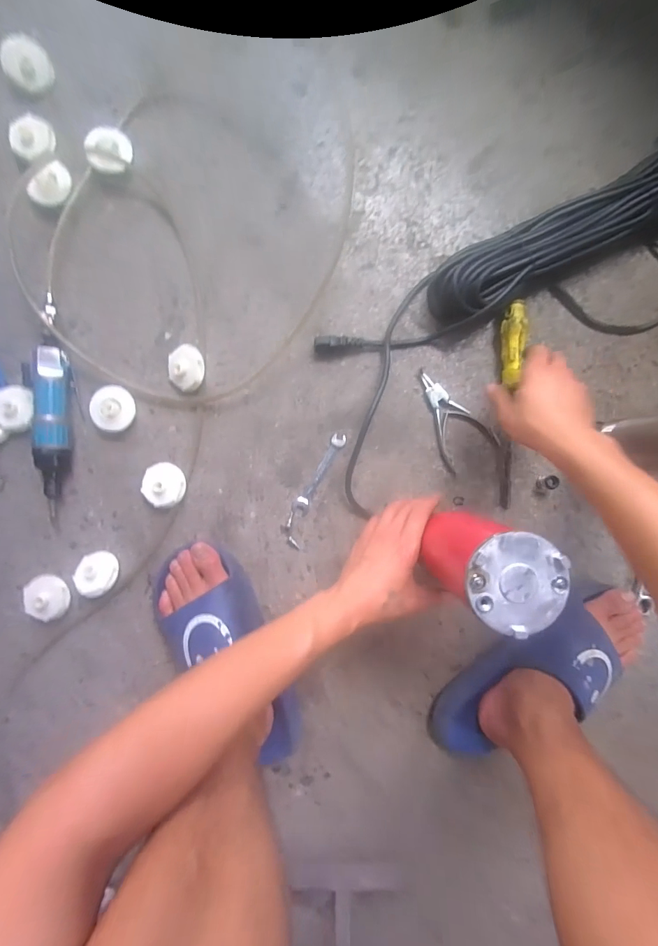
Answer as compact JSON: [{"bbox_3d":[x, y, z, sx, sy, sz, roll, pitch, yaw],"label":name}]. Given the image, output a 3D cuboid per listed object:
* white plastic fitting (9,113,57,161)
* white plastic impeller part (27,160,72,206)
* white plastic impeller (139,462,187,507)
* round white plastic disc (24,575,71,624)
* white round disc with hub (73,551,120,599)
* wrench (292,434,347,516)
[{"bbox_3d":[-0.376,-0.426,0.508,0.050,0.014,0.065,-26,90,-1],"label":"white plastic fitting"},{"bbox_3d":[-0.348,-0.363,0.506,0.035,0.021,0.058,34,89,-1],"label":"white plastic impeller part"},{"bbox_3d":[-0.209,0.015,0.508,0.052,0.032,0.054,3,90,-1],"label":"white plastic impeller"},{"bbox_3d":[-0.350,0.154,0.502,0.046,0.028,0.052,-40,90,-1],"label":"round white plastic disc"},{"bbox_3d":[-0.290,0.126,0.502,0.047,0.024,0.051,0,90,-1],"label":"white round disc with hub"},{"bbox_3d":[-0.013,0.001,0.523,0.020,0.007,0.116,30,89,-1],"label":"wrench"}]

